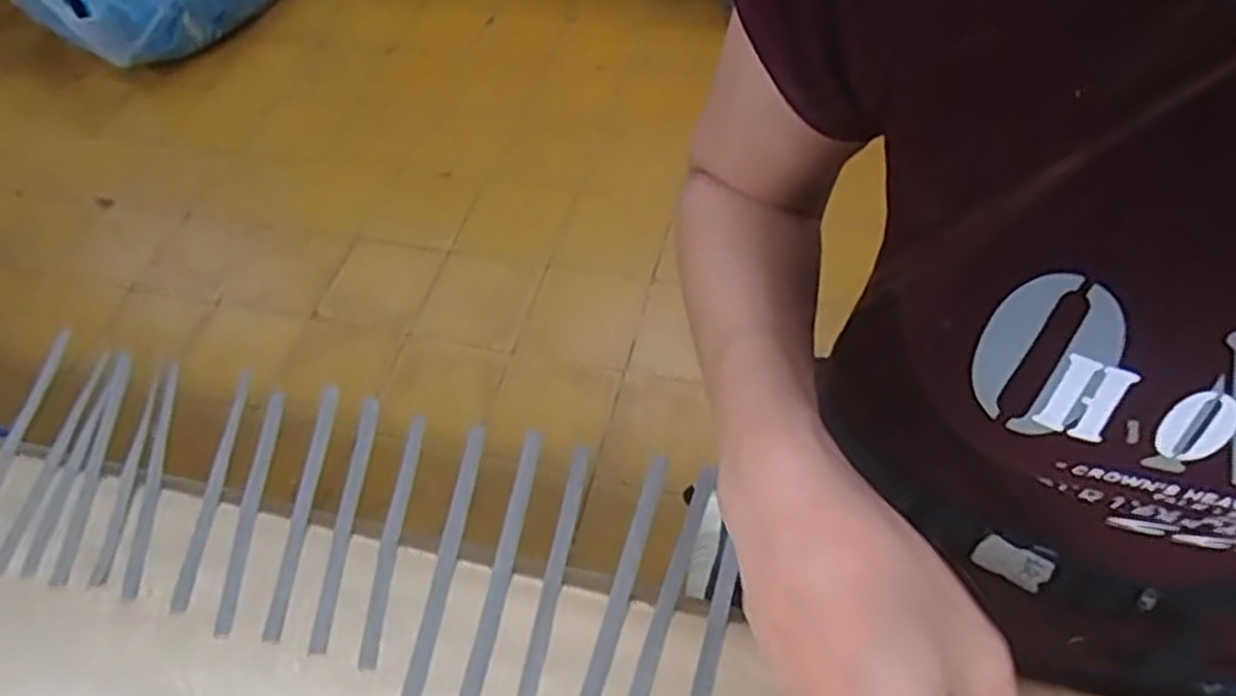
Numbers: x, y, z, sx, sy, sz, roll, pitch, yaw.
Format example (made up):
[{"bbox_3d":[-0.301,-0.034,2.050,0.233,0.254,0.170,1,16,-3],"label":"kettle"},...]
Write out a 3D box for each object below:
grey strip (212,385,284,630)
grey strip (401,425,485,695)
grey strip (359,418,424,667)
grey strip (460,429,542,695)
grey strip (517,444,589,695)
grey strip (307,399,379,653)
[{"bbox_3d":[-0.189,0.079,0.405,0.011,0.008,0.131,-3,54,3],"label":"grey strip"},{"bbox_3d":[-0.082,0.098,0.375,0.009,0.011,0.130,4,54,8],"label":"grey strip"},{"bbox_3d":[-0.112,0.091,0.394,0.010,0.008,0.132,0,54,5],"label":"grey strip"},{"bbox_3d":[-0.053,0.101,0.371,0.010,0.004,0.132,13,62,-3],"label":"grey strip"},{"bbox_3d":[-0.030,0.106,0.367,0.010,0.008,0.134,7,55,10],"label":"grey strip"},{"bbox_3d":[-0.137,0.084,0.397,0.010,0.007,0.133,-1,54,4],"label":"grey strip"}]

